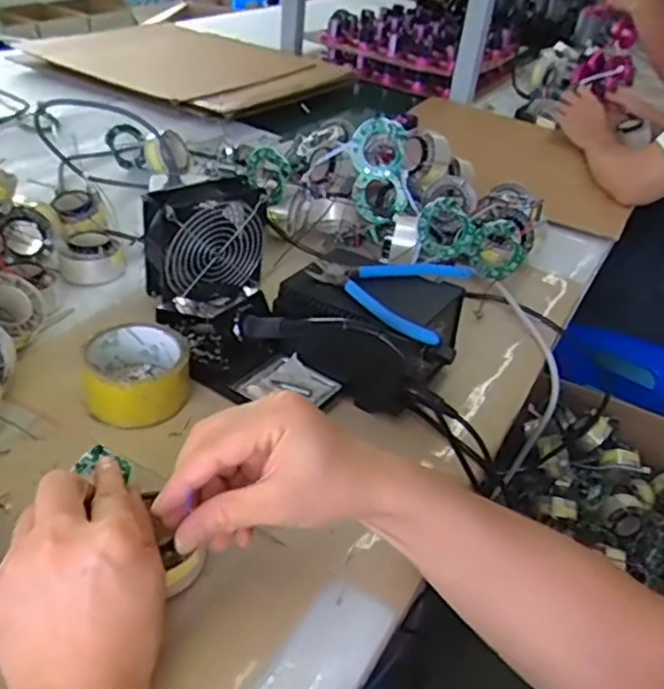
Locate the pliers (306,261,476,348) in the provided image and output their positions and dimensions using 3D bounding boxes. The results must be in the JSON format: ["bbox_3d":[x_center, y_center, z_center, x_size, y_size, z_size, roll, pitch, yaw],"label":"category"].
[{"bbox_3d":[0.045,-0.052,0.578,0.134,0.014,0.129,18,38,14],"label":"pliers"}]

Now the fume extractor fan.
[{"bbox_3d":[-0.128,-0.102,0.673,0.119,0.116,0.055,-24,47,-35],"label":"fume extractor fan"}]

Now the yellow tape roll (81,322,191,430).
[{"bbox_3d":[-0.165,0.028,0.551,0.086,0.047,0.092,5,37,-3],"label":"yellow tape roll"}]

